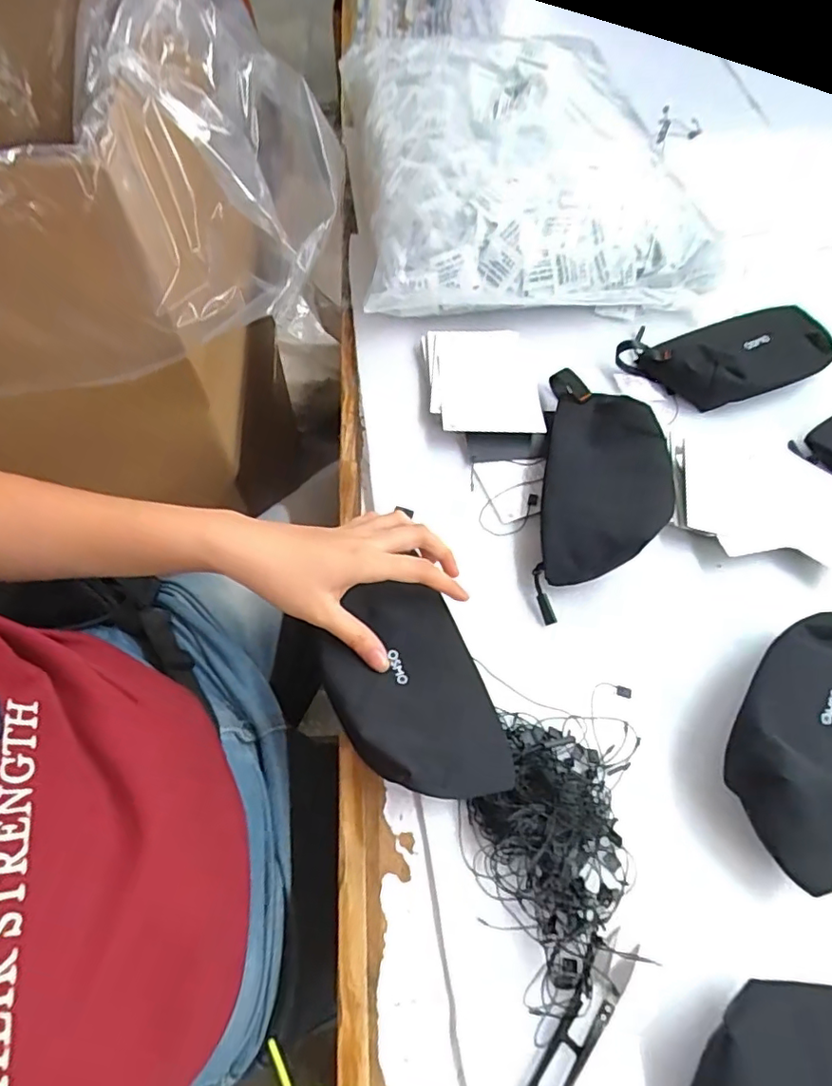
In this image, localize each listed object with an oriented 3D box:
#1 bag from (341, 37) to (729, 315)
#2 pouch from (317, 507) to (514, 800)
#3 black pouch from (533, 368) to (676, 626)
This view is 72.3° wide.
[{"bbox_3d":[0.116,-0.455,0.661,0.397,0.092,0.468,-8,62,-6],"label":"bag"},{"bbox_3d":[-0.005,0.097,0.381,0.099,0.031,0.155,-20,64,-12],"label":"pouch"},{"bbox_3d":[0.155,-0.054,0.463,0.098,0.055,0.243,13,62,5],"label":"black pouch"}]

